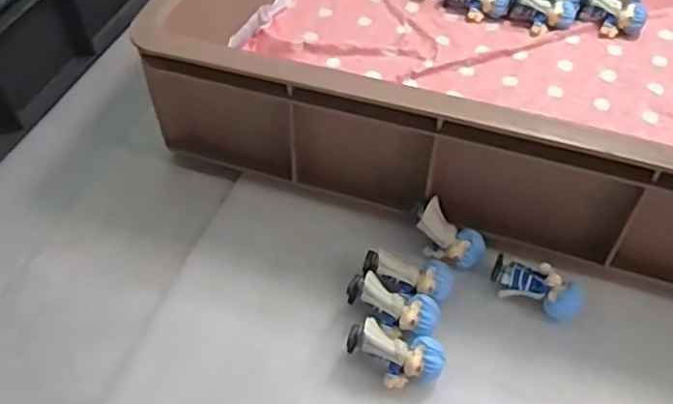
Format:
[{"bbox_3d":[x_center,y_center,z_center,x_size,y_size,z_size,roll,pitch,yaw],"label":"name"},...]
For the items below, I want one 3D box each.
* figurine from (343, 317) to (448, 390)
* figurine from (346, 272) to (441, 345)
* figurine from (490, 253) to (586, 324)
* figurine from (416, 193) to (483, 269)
[{"bbox_3d":[0.037,0.101,0.432,0.062,0.030,0.033,15,55,12],"label":"figurine"},{"bbox_3d":[0.037,0.073,0.450,0.063,0.024,0.033,18,56,14],"label":"figurine"},{"bbox_3d":[0.139,0.058,0.457,0.063,0.029,0.028,24,63,27],"label":"figurine"},{"bbox_3d":[0.081,0.024,0.480,0.058,0.028,0.028,36,66,-1],"label":"figurine"}]

